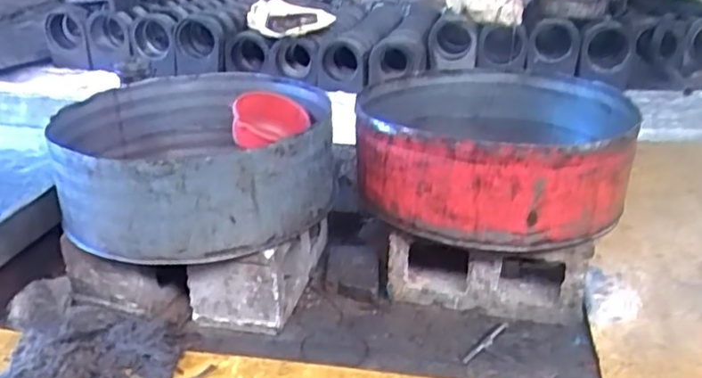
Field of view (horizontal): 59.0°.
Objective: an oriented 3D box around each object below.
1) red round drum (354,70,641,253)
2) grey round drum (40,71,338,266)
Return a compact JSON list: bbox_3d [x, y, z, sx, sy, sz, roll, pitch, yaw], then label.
[{"bbox_3d":[0.296,-0.094,1.298,0.540,0.190,0.540,0,24,0],"label":"red round drum"},{"bbox_3d":[-0.314,-0.080,1.308,0.537,0.183,0.592,-7,25,-16],"label":"grey round drum"}]

